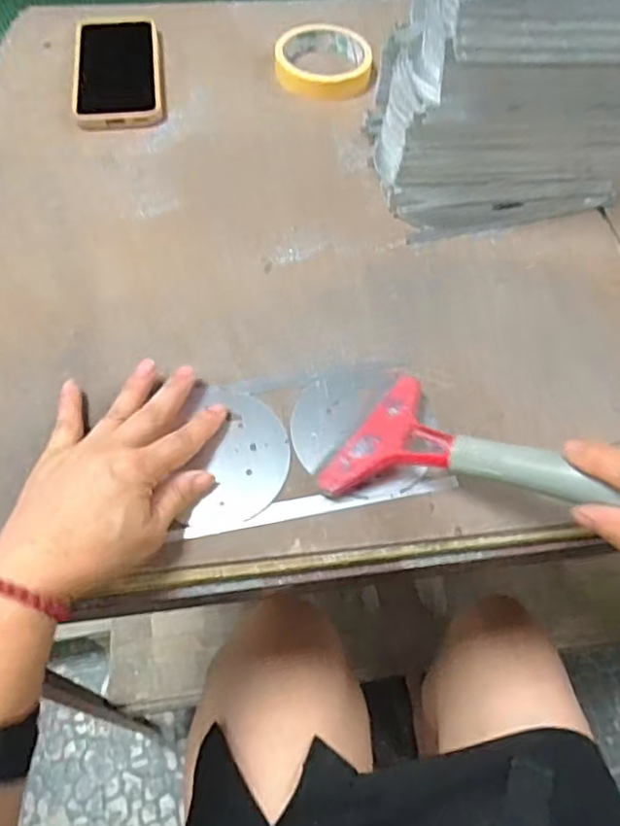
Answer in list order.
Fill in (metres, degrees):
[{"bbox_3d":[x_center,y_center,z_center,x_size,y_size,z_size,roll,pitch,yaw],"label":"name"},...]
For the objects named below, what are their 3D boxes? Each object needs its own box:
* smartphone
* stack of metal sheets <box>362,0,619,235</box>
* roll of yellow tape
[{"bbox_3d":[-0.183,-0.333,0.591,0.081,0.010,0.179,-8,61,-6],"label":"smartphone"},{"bbox_3d":[0.168,-0.254,0.473,0.212,0.171,0.118,-6,60,-6],"label":"stack of metal sheets"},{"bbox_3d":[0.013,-0.341,0.594,0.091,0.016,0.106,0,60,-2],"label":"roll of yellow tape"}]

